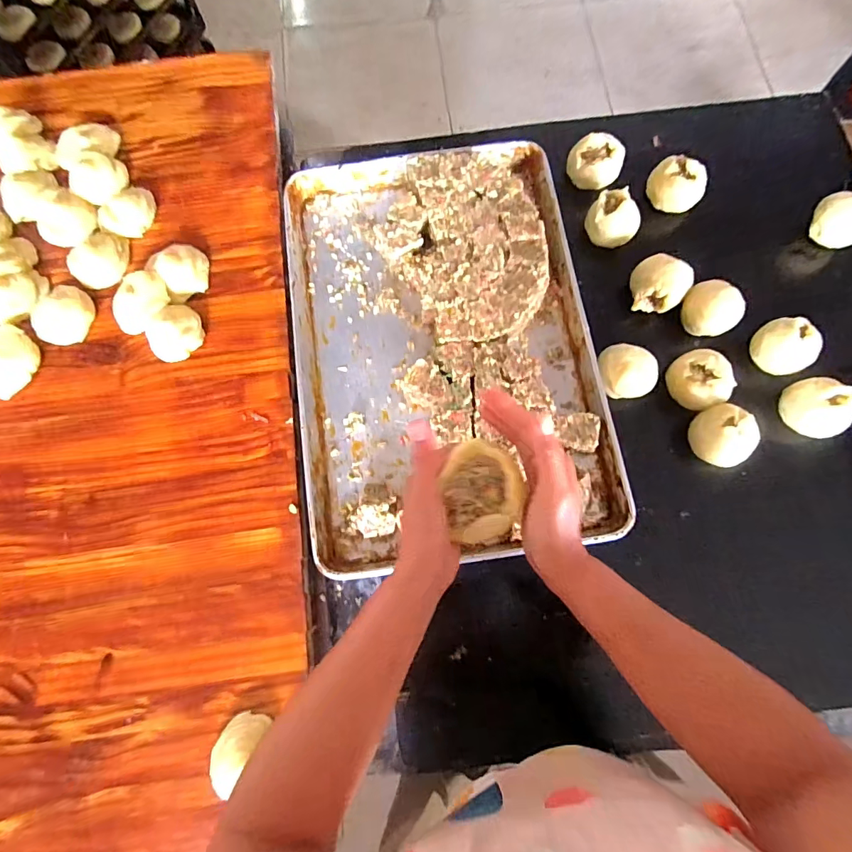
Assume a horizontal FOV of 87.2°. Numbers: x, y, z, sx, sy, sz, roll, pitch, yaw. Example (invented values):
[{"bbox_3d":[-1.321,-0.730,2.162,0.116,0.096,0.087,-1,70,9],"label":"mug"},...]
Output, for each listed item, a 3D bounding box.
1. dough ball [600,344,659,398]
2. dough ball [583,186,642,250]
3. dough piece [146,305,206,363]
[{"bbox_3d":[0.274,-0.074,0.604,0.079,0.043,0.069,-2,76,1],"label":"dough ball"},{"bbox_3d":[0.278,-0.306,0.676,0.068,0.076,0.073,-28,77,-5],"label":"dough ball"},{"bbox_3d":[-0.343,-0.126,0.615,0.075,0.038,0.075,0,76,1],"label":"dough piece"}]

